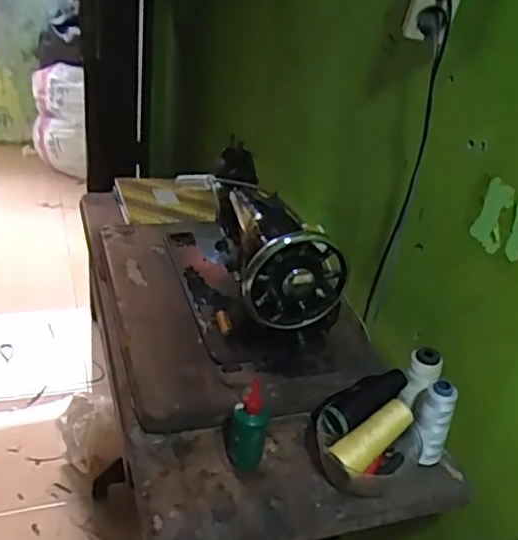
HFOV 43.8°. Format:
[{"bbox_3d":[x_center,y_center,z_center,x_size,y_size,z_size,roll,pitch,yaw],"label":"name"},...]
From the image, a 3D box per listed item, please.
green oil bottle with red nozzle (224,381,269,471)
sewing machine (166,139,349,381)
[{"bbox_3d":[-0.015,0.186,0.768,0.049,0.096,0.055,6,30,-2],"label":"green oil bottle with red nozzle"},{"bbox_3d":[-0.019,-0.035,1.005,0.169,0.234,0.406,-5,32,-19],"label":"sewing machine"}]

